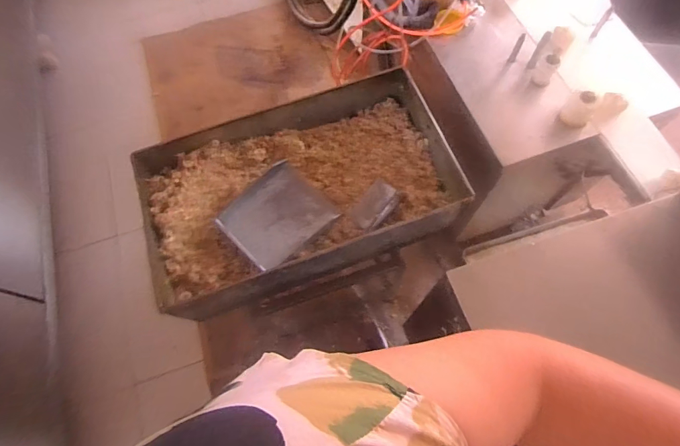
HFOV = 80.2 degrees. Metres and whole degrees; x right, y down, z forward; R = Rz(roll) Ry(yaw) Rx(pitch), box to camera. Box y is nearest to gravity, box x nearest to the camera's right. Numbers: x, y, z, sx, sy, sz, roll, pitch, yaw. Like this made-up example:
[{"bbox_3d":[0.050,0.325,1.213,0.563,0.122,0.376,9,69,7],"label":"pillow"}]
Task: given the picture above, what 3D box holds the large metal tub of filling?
[{"bbox_3d":[-0.100,-0.086,1.059,0.771,0.145,0.472,-19,66,-7],"label":"large metal tub of filling"}]

